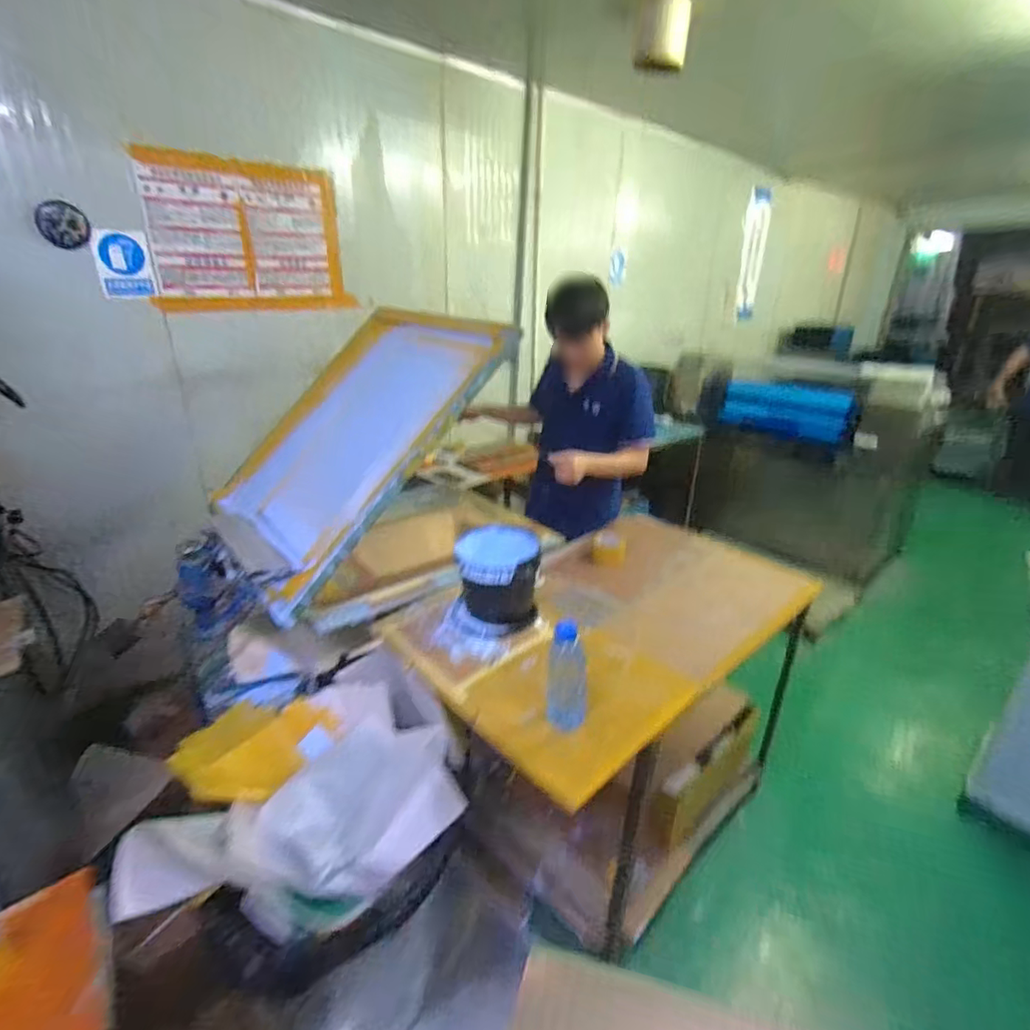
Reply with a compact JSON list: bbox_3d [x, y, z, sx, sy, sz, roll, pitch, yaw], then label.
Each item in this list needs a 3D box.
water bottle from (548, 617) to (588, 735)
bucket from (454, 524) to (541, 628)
[{"bbox_3d":[0.097,0.296,0.956,0.071,0.200,0.064,4,25,8],"label":"water bottle"},{"bbox_3d":[-0.041,0.164,1.312,0.188,0.203,0.202,0,24,0],"label":"bucket"}]

